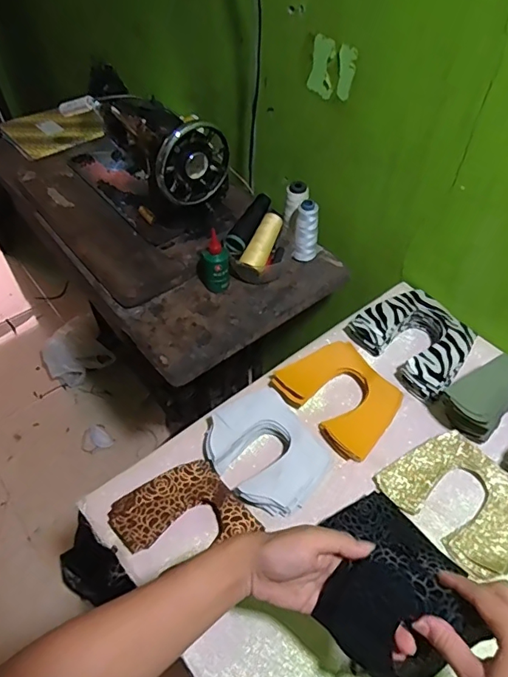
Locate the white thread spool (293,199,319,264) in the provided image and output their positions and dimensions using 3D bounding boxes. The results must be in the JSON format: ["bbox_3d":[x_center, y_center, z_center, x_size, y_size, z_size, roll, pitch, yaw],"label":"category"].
[{"bbox_3d":[0.091,-0.181,0.842,0.037,0.109,0.036,0,51,0],"label":"white thread spool"}]

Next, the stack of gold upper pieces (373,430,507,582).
[{"bbox_3d":[0.253,0.191,0.596,0.128,0.013,0.161,-37,60,-25],"label":"stack of gold upper pieces"}]

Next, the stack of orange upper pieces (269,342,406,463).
[{"bbox_3d":[0.120,0.076,0.673,0.129,0.026,0.157,-34,59,-24],"label":"stack of orange upper pieces"}]

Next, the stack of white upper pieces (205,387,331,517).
[{"bbox_3d":[0.012,0.141,0.619,0.118,0.035,0.158,-33,58,-23],"label":"stack of white upper pieces"}]

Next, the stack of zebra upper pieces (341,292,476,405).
[{"bbox_3d":[0.244,0.002,0.727,0.128,0.045,0.161,-30,57,-22],"label":"stack of zebra upper pieces"}]

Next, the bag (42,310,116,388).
[{"bbox_3d":[-0.577,0.047,1.571,0.199,0.150,0.148,-29,57,-21],"label":"bag"}]

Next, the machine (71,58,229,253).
[{"bbox_3d":[-0.230,-0.371,0.914,0.157,0.194,0.416,-34,59,-24],"label":"machine"}]

